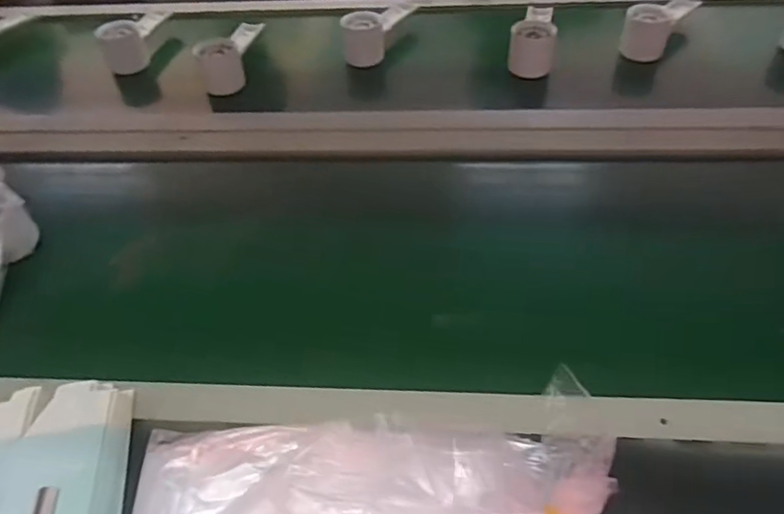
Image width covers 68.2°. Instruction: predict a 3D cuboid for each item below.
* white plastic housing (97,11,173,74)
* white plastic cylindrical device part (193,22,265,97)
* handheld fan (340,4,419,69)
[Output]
[{"bbox_3d":[-0.379,-0.332,0.865,0.046,0.051,0.150,6,48,8],"label":"white plastic housing"},{"bbox_3d":[-0.225,-0.290,0.815,0.052,0.058,0.124,4,48,7],"label":"white plastic cylindrical device part"},{"bbox_3d":[-0.019,-0.331,0.837,0.057,0.058,0.149,20,52,20],"label":"handheld fan"}]

